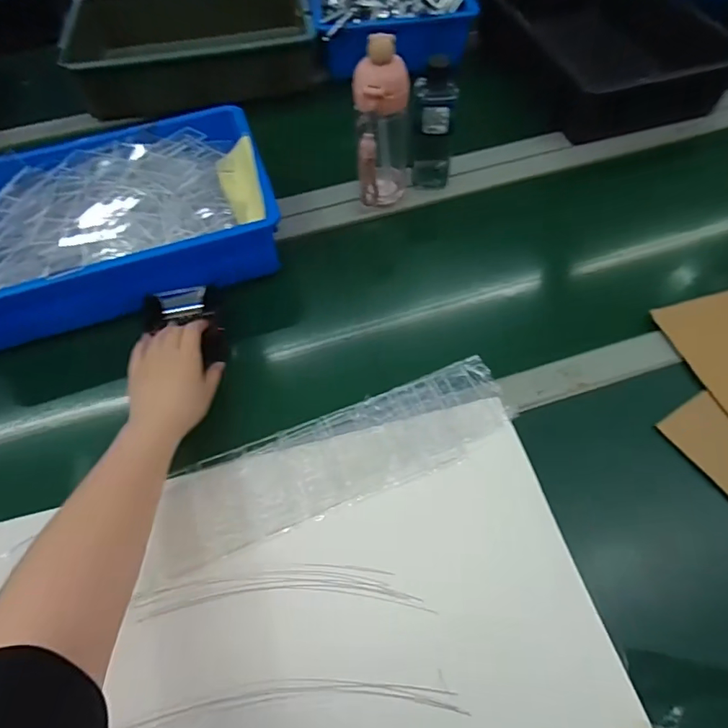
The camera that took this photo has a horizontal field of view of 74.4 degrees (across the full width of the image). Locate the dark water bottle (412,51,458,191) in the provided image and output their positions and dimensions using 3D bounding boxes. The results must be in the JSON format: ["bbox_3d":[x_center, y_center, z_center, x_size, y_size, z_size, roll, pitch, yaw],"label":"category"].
[{"bbox_3d":[0.092,-0.310,0.637,0.055,0.164,0.047,0,59,4],"label":"dark water bottle"}]

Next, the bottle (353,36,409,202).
[{"bbox_3d":[0.024,-0.282,0.589,0.063,0.196,0.059,0,59,3],"label":"bottle"}]

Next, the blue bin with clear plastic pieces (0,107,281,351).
[{"bbox_3d":[-0.337,-0.190,0.628,0.421,0.088,0.305,-18,59,-8],"label":"blue bin with clear plastic pieces"}]

